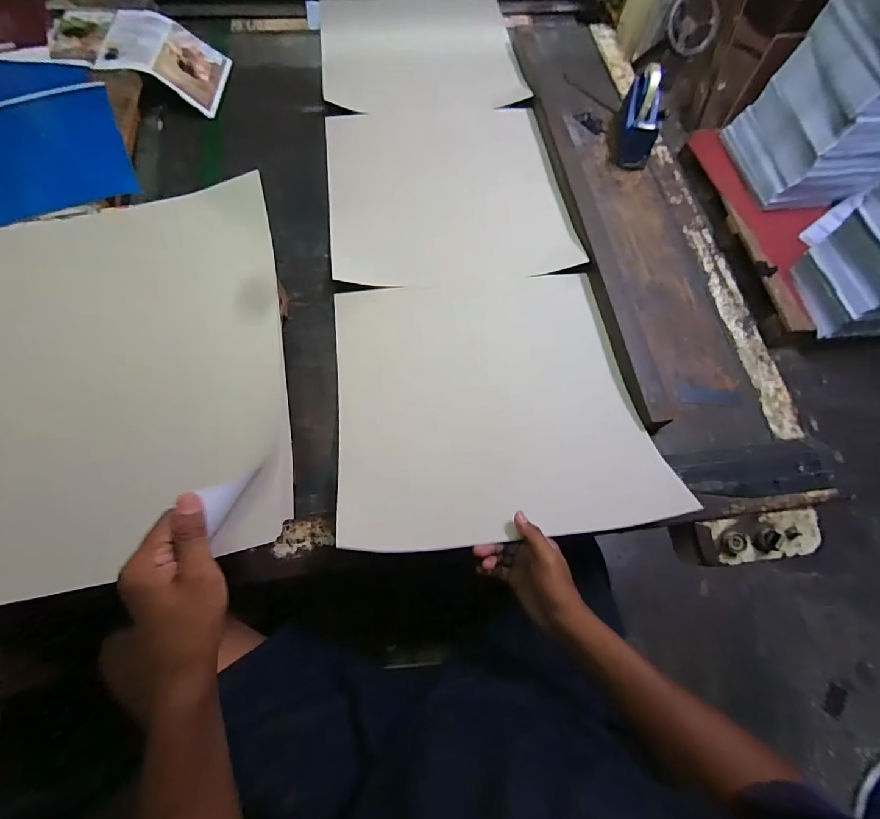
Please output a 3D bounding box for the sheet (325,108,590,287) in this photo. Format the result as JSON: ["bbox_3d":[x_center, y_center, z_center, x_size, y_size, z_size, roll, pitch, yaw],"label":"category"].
[{"bbox_3d":[0.010,-0.402,0.797,0.436,0.061,0.518,-6,69,-5],"label":"sheet"}]

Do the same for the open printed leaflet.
[{"bbox_3d":[-0.611,-0.704,0.830,0.308,0.081,0.191,2,68,-2],"label":"open printed leaflet"}]

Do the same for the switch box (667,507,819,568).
[{"bbox_3d":[0.432,0.184,0.585,0.185,0.072,0.060,-5,69,-5],"label":"switch box"}]

